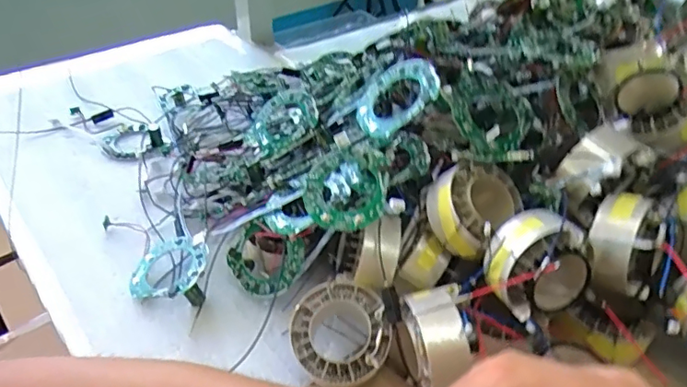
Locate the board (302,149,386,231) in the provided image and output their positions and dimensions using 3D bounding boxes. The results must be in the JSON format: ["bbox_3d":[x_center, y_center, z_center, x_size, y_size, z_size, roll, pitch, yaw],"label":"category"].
[{"bbox_3d":[0.000,-0.003,0.378,0.057,0.012,0.060,-16,56,9],"label":"board"}]

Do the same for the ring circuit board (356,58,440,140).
[{"bbox_3d":[0.038,-0.071,0.392,0.064,0.013,0.059,-42,43,8],"label":"ring circuit board"}]

